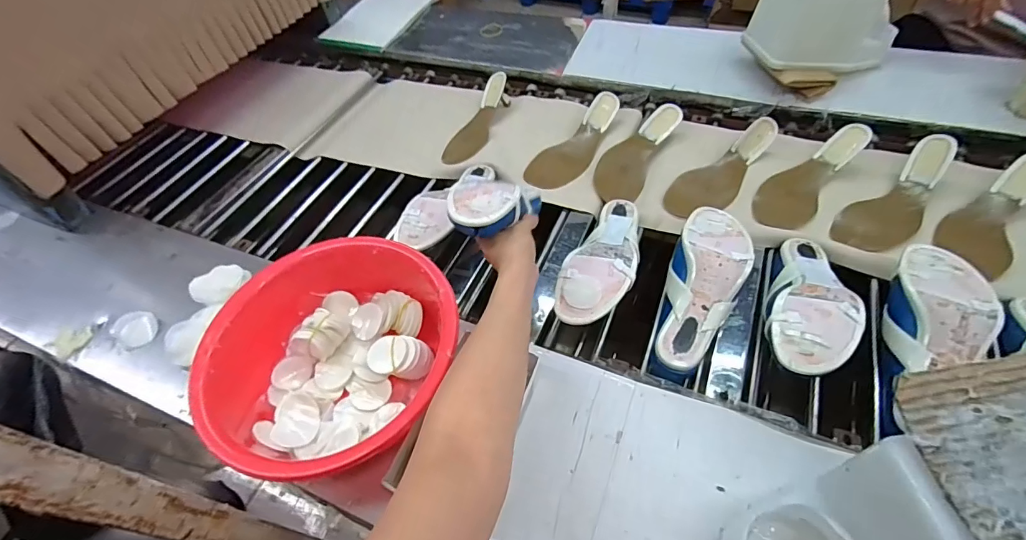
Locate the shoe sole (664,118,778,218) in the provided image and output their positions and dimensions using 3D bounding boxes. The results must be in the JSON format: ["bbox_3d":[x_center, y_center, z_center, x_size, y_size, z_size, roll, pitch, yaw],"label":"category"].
[{"bbox_3d":[0.355,-0.179,0.792,0.090,0.045,0.253,35,64,27],"label":"shoe sole"}]

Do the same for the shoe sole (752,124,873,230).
[{"bbox_3d":[0.494,-0.154,0.767,0.233,0.026,0.088,-43,59,-6],"label":"shoe sole"}]

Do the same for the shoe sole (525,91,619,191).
[{"bbox_3d":[0.123,-0.240,0.871,0.089,0.051,0.255,35,64,27],"label":"shoe sole"}]

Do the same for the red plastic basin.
[{"bbox_3d":[-0.202,0.097,0.537,0.264,0.100,0.273,-3,53,4],"label":"red plastic basin"}]

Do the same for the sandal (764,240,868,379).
[{"bbox_3d":[0.371,0.040,0.591,0.094,0.061,0.255,16,41,17],"label":"sandal"}]

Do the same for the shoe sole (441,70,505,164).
[{"bbox_3d":[-0.079,-0.309,0.943,0.075,0.051,0.234,12,56,14],"label":"shoe sole"}]

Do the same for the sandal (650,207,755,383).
[{"bbox_3d":[0.252,0.024,0.616,0.095,0.049,0.263,18,70,18],"label":"sandal"}]

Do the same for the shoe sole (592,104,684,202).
[{"bbox_3d":[0.224,-0.217,0.849,0.084,0.054,0.231,25,60,22],"label":"shoe sole"}]

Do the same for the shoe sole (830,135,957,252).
[{"bbox_3d":[0.600,-0.113,0.721,0.241,0.043,0.094,-44,60,-9],"label":"shoe sole"}]

